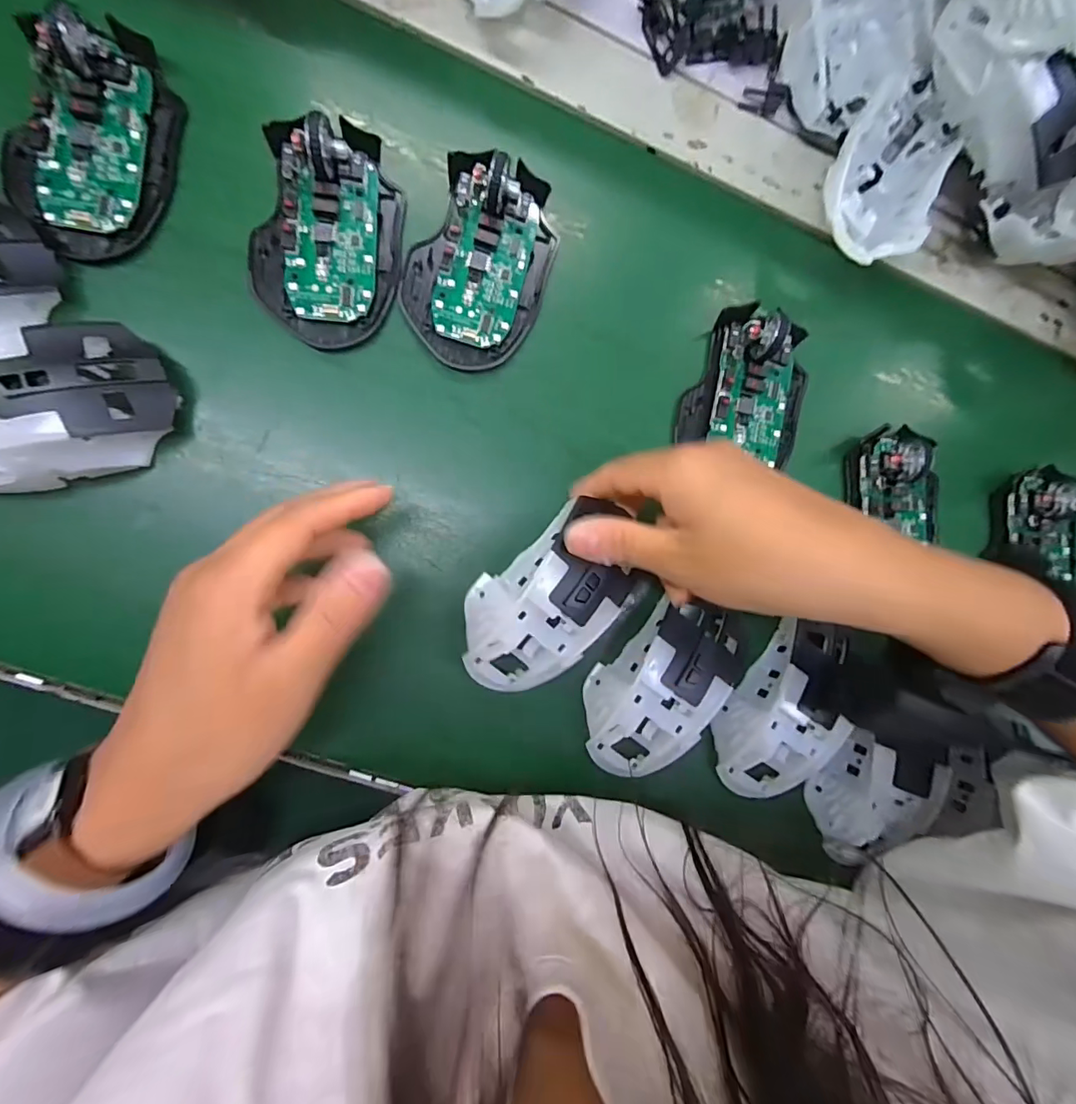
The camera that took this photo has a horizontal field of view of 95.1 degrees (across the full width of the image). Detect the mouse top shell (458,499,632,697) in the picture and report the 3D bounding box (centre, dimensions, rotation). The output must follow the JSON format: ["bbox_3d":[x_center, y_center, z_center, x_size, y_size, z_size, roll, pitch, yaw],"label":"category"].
[{"bbox_3d":[0.008,0.024,0.250,0.108,0.035,0.062,-40,94,-9],"label":"mouse top shell"}]

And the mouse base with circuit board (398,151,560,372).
[{"bbox_3d":[-0.029,-0.159,0.263,0.072,0.027,0.110,20,87,-9],"label":"mouse base with circuit board"}]

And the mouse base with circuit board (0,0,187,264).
[{"bbox_3d":[-0.217,-0.203,0.234,0.069,0.024,0.111,15,88,-9],"label":"mouse base with circuit board"}]

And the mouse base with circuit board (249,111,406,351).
[{"bbox_3d":[-0.108,-0.166,0.250,0.072,0.026,0.110,5,90,-9],"label":"mouse base with circuit board"}]

